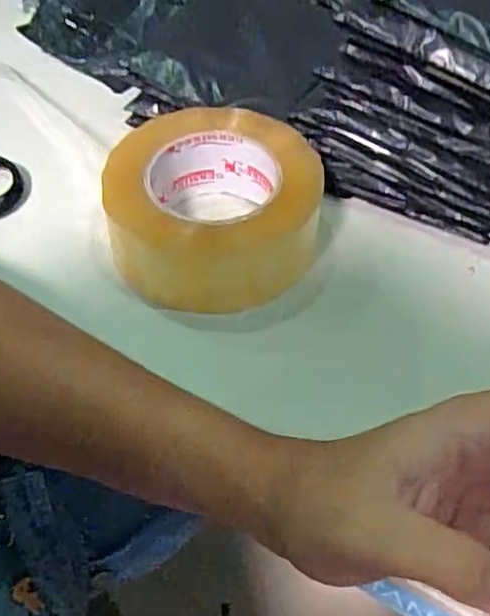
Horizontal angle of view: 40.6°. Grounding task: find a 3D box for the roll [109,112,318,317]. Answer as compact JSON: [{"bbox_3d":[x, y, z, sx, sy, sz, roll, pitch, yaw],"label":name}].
[{"bbox_3d":[-0.020,-0.065,0.409,0.122,0.058,0.120,0,54,0],"label":"roll"}]

